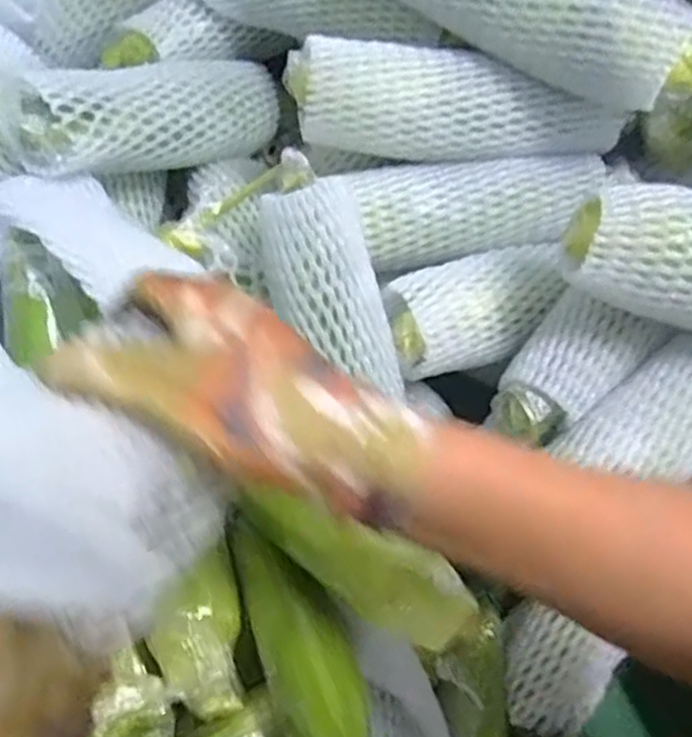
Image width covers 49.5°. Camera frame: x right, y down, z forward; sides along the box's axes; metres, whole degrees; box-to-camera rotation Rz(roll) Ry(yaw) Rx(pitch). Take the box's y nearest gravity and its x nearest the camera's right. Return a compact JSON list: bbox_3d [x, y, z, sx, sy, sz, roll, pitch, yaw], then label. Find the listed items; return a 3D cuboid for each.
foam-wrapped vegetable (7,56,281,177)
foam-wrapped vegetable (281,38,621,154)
[{"bbox_3d":[-0.133,-0.179,0.533,0.209,0.060,0.057,-26,68,-44],"label":"foam-wrapped vegetable"},{"bbox_3d":[0.073,-0.168,0.487,0.220,0.049,0.055,4,70,-11],"label":"foam-wrapped vegetable"}]

